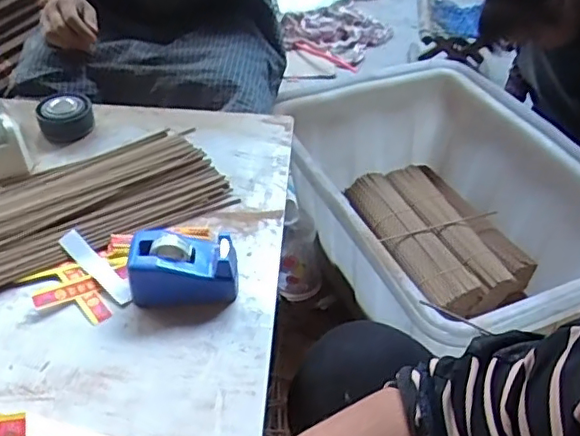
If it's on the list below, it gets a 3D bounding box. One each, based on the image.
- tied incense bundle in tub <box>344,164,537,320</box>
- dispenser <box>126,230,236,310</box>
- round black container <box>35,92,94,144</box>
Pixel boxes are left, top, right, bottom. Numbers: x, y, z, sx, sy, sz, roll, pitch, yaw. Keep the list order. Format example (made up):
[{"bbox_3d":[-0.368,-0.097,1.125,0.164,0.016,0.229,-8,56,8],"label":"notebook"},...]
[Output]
[{"bbox_3d":[0.267,0.027,1.082,0.232,0.060,0.334,-15,46,-18],"label":"tied incense bundle in tub"},{"bbox_3d":[-0.102,0.046,0.569,0.100,0.054,0.049,0,43,-3],"label":"dispenser"},{"bbox_3d":[-0.290,-0.131,0.768,0.066,0.035,0.066,-16,46,-18],"label":"round black container"}]

